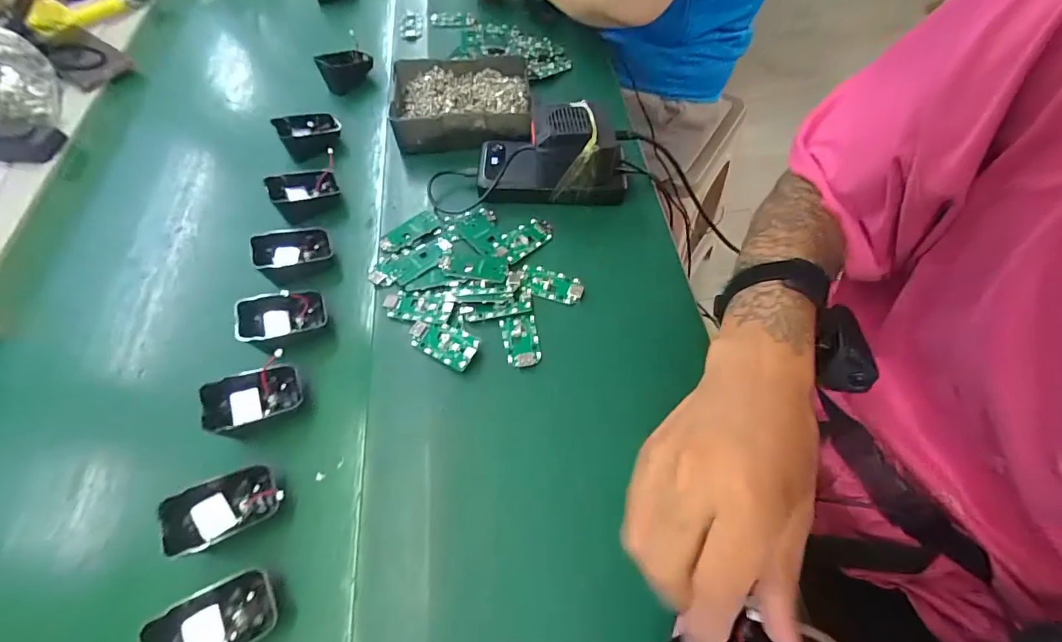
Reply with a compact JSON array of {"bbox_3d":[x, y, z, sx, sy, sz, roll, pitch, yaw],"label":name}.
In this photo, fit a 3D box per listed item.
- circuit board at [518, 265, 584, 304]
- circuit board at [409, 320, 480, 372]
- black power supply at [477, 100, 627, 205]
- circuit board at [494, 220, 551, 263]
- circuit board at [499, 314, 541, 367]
[{"bbox_3d":[0.019,-0.035,0.424,0.059,0.008,0.032,10,61,10],"label":"circuit board"},{"bbox_3d":[-0.077,0.016,0.385,0.064,0.008,0.032,24,64,17],"label":"circuit board"},{"bbox_3d":[0.021,-0.170,0.458,0.148,0.086,0.065,-1,60,3],"label":"black power supply"},{"bbox_3d":[-0.007,-0.081,0.447,0.061,0.010,0.032,-37,64,-16],"label":"circuit board"},{"bbox_3d":[-0.009,0.017,0.393,0.030,0.007,0.049,-12,60,-3],"label":"circuit board"}]

